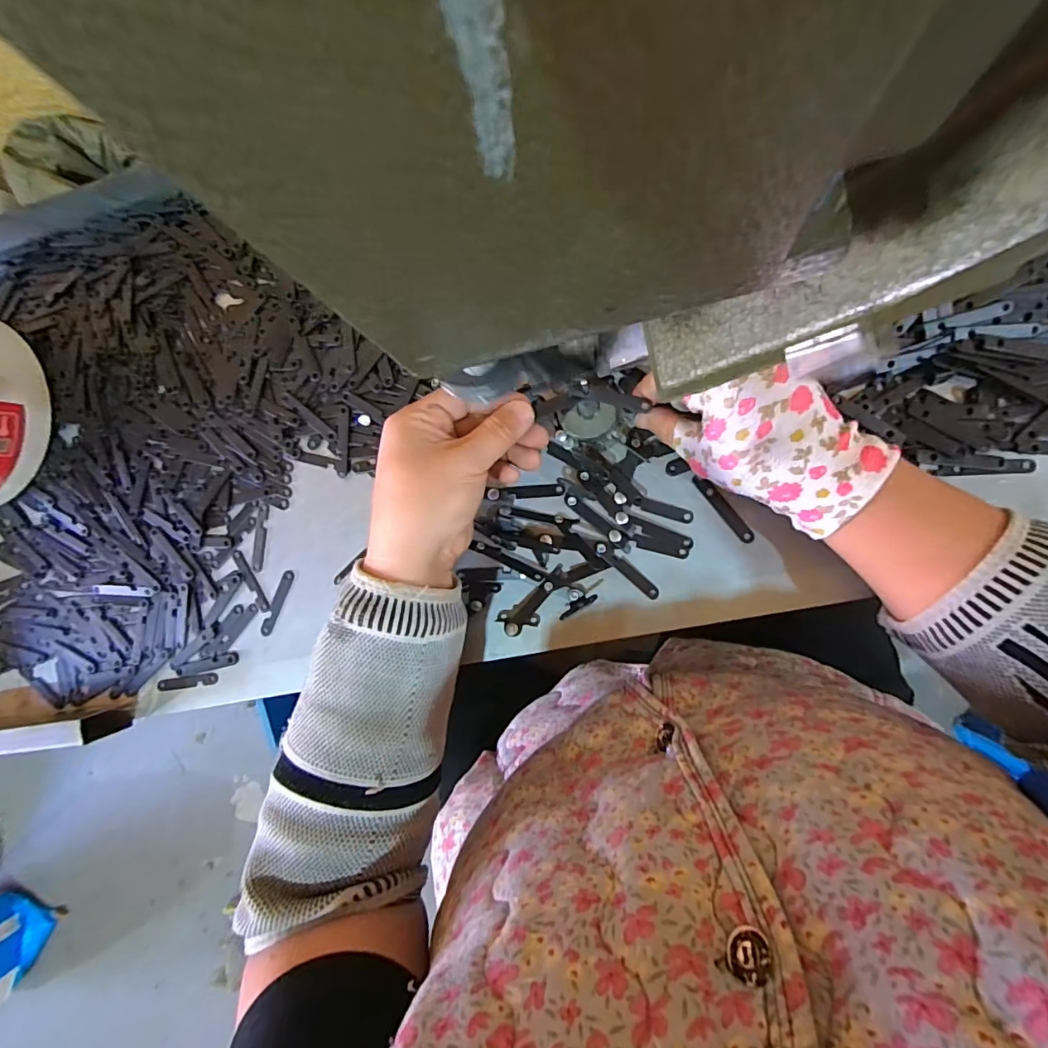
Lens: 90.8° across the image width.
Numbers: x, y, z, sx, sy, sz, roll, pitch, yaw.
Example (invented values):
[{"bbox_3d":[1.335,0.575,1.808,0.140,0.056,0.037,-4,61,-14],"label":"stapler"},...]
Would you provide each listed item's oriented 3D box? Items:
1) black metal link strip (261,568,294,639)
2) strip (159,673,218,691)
[{"bbox_3d":[-0.186,0.060,0.388,0.007,0.004,0.053,25,94,8],"label":"black metal link strip"},{"bbox_3d":[-0.260,0.122,0.398,0.049,0.005,0.009,-10,89,9],"label":"strip"}]

